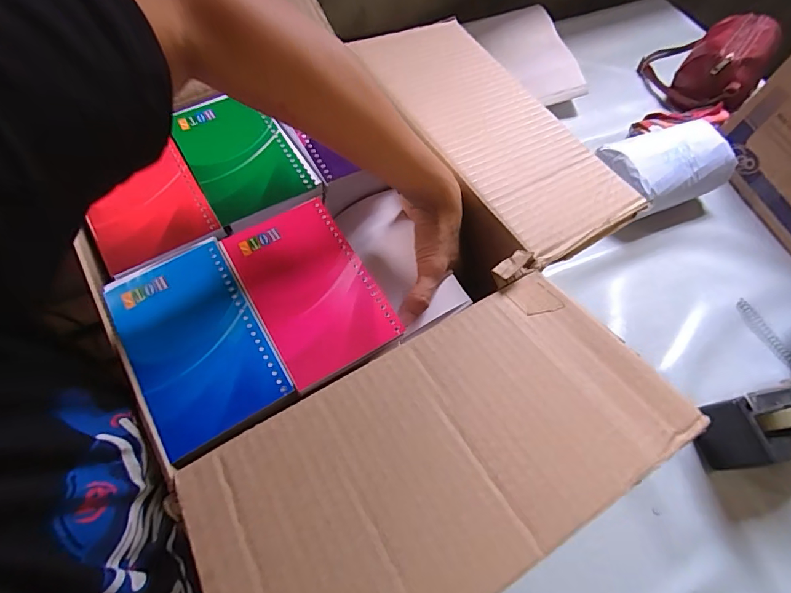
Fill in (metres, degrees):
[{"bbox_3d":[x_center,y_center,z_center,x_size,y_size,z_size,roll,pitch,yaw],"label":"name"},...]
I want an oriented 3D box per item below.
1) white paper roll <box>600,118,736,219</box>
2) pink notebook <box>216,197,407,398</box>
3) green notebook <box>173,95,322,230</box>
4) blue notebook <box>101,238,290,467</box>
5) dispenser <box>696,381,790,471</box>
[{"bbox_3d":[0.431,-0.206,0.694,0.186,0.095,0.131,-23,67,-13],"label":"white paper roll"},{"bbox_3d":[-0.060,-0.008,0.300,0.080,0.004,0.128,-28,68,-15],"label":"pink notebook"},{"bbox_3d":[-0.132,-0.121,0.354,0.081,0.007,0.130,-30,69,-16],"label":"green notebook"},{"bbox_3d":[-0.133,0.027,0.281,0.080,0.004,0.134,-28,69,-16],"label":"blue notebook"},{"bbox_3d":[0.492,0.144,0.519,0.201,0.114,0.081,-14,65,-9],"label":"dispenser"}]

